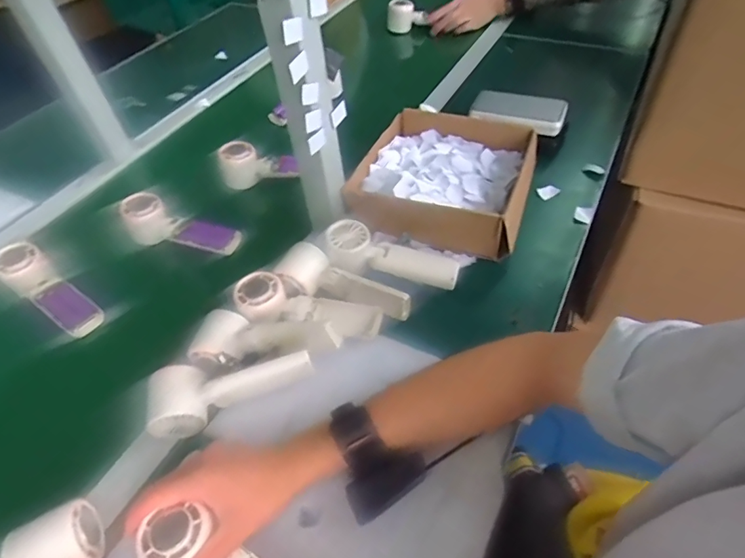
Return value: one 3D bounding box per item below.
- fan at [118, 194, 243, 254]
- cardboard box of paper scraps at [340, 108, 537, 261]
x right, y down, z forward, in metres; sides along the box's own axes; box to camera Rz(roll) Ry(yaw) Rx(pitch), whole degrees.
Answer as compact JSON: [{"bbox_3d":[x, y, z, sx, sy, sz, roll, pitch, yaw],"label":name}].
[{"bbox_3d":[-0.269,-0.069,0.666,0.166,0.051,0.051,17,53,3],"label":"fan"},{"bbox_3d":[0.101,-0.142,0.664,0.227,0.072,0.231,13,52,16],"label":"cardboard box of paper scraps"}]

